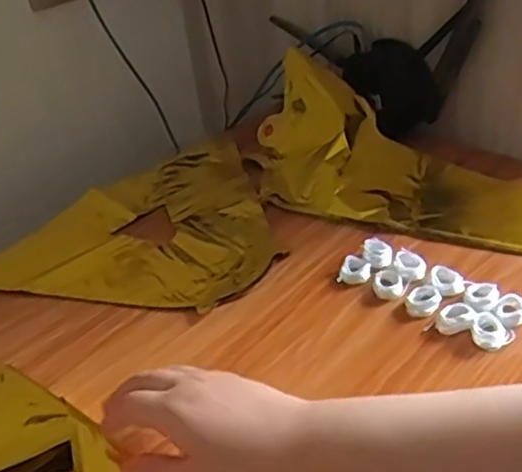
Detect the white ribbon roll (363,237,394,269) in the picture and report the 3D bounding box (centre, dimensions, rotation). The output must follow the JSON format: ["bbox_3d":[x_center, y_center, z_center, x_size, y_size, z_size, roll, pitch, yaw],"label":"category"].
[{"bbox_3d":[0.110,0.016,0.632,0.027,0.010,0.035,-1,34,9],"label":"white ribbon roll"}]

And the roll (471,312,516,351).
[{"bbox_3d":[0.182,0.076,0.535,0.028,0.010,0.032,-24,38,-24],"label":"roll"}]

